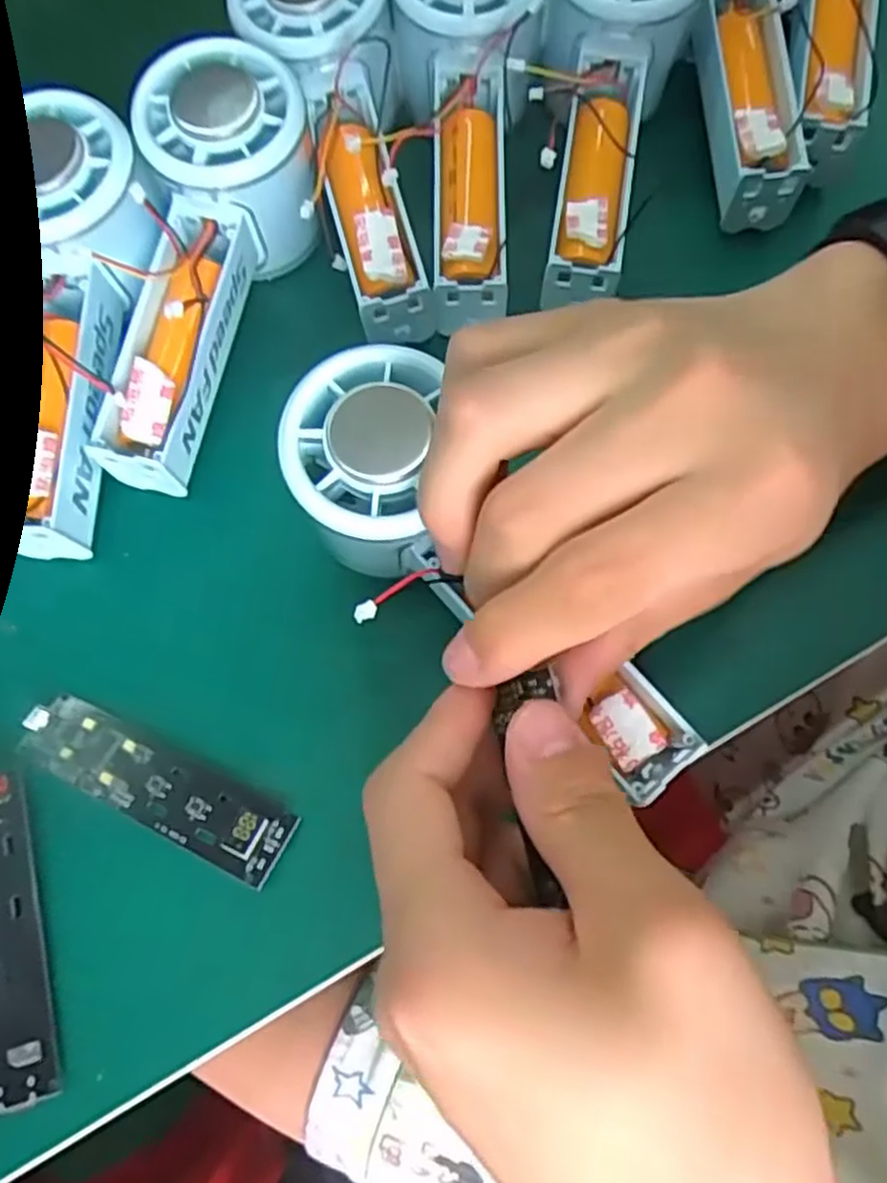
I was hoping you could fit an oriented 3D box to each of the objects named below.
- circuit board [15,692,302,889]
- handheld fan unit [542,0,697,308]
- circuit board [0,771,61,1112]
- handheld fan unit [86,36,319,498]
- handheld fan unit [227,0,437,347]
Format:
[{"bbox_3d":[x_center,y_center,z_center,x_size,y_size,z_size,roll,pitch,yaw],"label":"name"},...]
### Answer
[{"bbox_3d":[-0.090,0.059,0.232,0.091,0.007,0.023,25,73,10],"label":"circuit board"},{"bbox_3d":[0.056,-0.185,0.280,0.054,0.056,0.138,16,72,7],"label":"handheld fan unit"},{"bbox_3d":[-0.130,0.099,0.220,0.024,0.009,0.089,-15,71,-4],"label":"circuit board"},{"bbox_3d":[-0.083,-0.109,0.272,0.055,0.055,0.146,14,85,6],"label":"handheld fan unit"},{"bbox_3d":[-0.037,-0.166,0.287,0.056,0.051,0.151,-13,84,-3],"label":"handheld fan unit"}]

